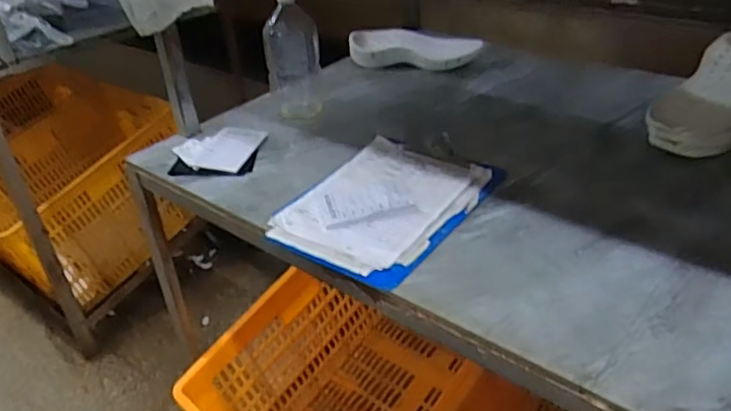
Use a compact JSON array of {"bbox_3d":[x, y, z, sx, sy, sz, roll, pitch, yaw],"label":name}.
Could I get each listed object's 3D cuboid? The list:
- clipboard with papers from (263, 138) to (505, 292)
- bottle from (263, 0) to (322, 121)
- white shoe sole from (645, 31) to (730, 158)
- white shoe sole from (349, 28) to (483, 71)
[{"bbox_3d":[0.029,-0.003,0.870,0.220,0.023,0.297,19,40,32],"label":"clipboard with papers"},{"bbox_3d":[-0.131,-0.267,1.110,0.074,0.213,0.073,17,38,29],"label":"bottle"},{"bbox_3d":[0.556,-0.190,0.988,0.121,0.073,0.303,21,54,33],"label":"white shoe sole"},{"bbox_3d":[0.100,-0.325,1.303,0.268,0.056,0.093,6,34,16],"label":"white shoe sole"}]

